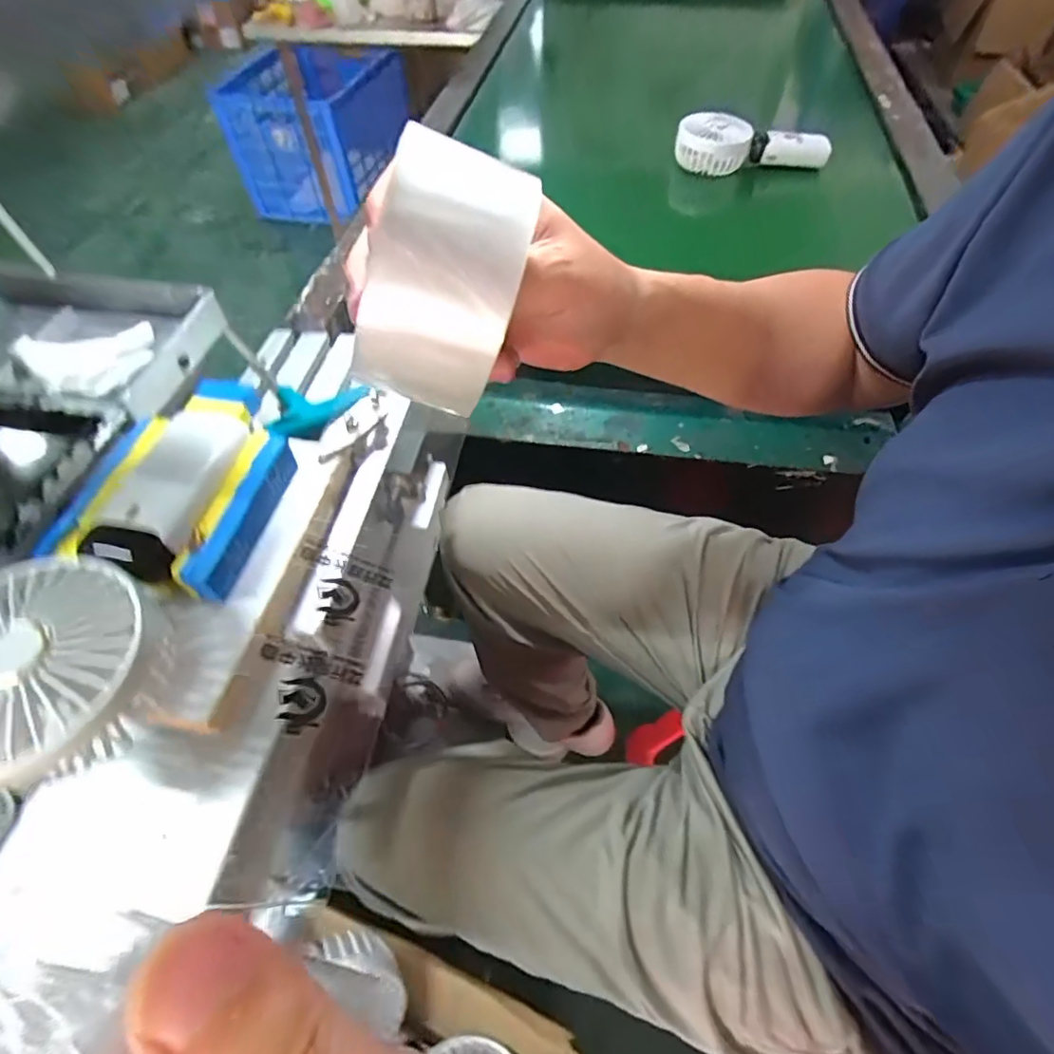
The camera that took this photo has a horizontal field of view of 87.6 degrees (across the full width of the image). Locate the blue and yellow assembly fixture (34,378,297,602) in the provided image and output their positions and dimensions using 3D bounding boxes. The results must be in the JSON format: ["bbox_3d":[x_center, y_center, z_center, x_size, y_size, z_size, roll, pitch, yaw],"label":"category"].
[{"bbox_3d":[-0.182,-0.027,0.291,0.096,0.036,0.119,9,57,8],"label":"blue and yellow assembly fixture"}]

